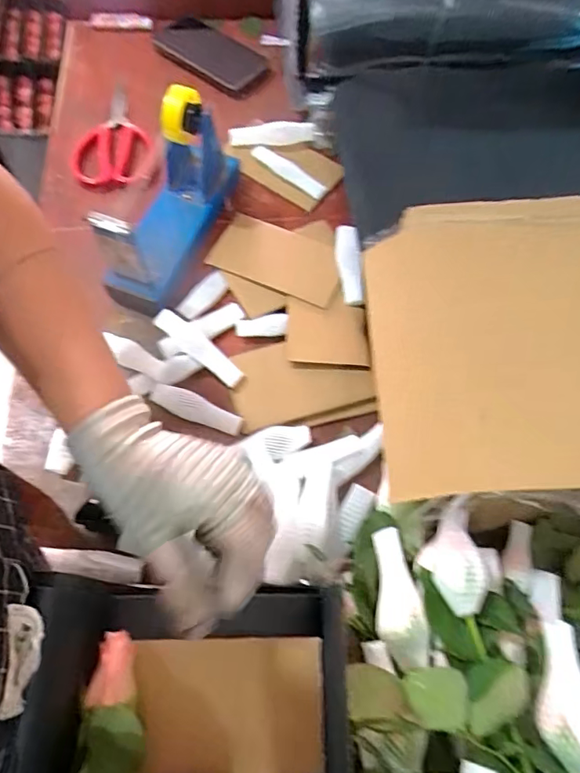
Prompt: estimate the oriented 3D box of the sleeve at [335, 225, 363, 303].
[{"bbox_3d":[0.063,-0.126,0.543,0.024,0.014,0.086,-5,69,-3],"label":"sleeve"}]

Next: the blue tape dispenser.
[{"bbox_3d":[-0.121,-0.189,0.518,0.065,0.119,0.194,23,70,7],"label":"blue tape dispenser"}]

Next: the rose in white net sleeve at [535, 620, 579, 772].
[{"bbox_3d":[0.157,0.182,0.310,0.031,0.032,0.078,-6,69,-4],"label":"rose in white net sleeve"}]

